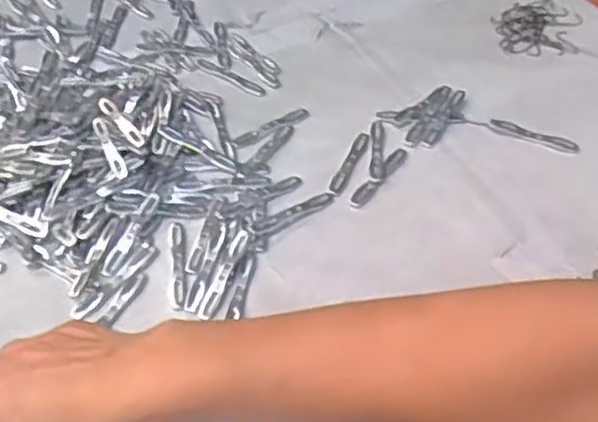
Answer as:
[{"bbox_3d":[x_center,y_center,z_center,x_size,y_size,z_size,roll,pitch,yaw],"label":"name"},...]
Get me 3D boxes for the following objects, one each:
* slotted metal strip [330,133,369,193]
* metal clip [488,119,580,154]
[{"bbox_3d":[0.039,-0.036,0.548,0.011,0.004,0.067,18,51,14],"label":"slotted metal strip"},{"bbox_3d":[0.183,-0.059,0.568,0.069,0.004,0.012,17,51,13],"label":"metal clip"}]

